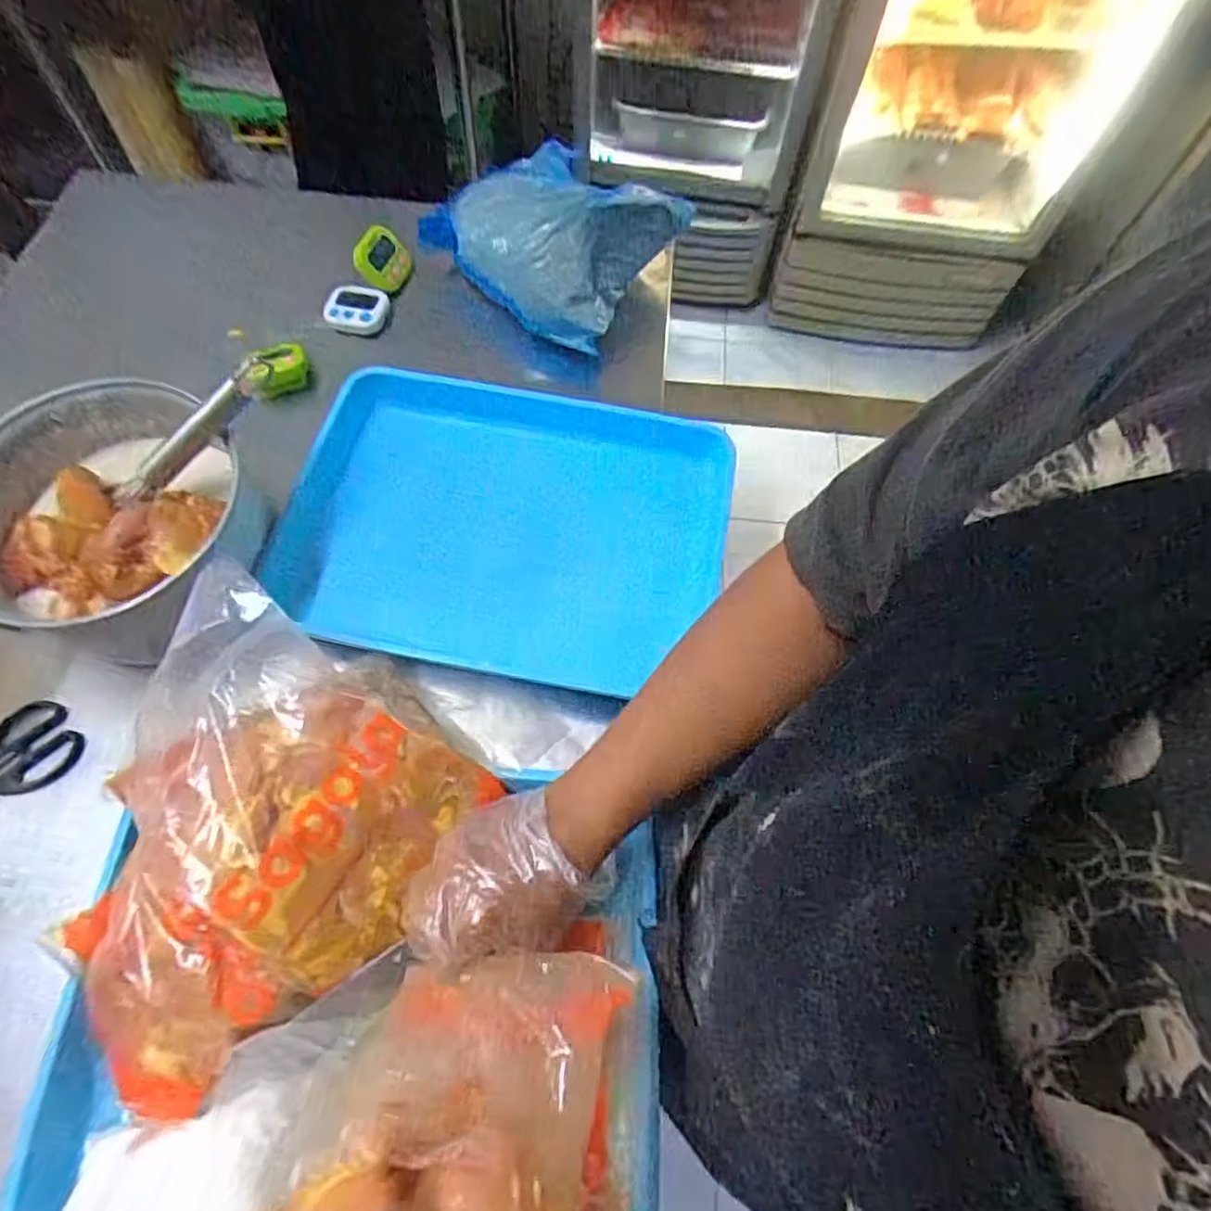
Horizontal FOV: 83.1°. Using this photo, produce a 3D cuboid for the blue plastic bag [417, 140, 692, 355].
[{"bbox_3d":[-0.066,-0.432,0.782,0.247,0.110,0.189,32,67,12],"label":"blue plastic bag"}]

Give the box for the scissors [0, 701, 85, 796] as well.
[{"bbox_3d":[-0.534,0.145,0.564,0.187,0.008,0.078,-28,69,-15],"label":"scissors"}]

